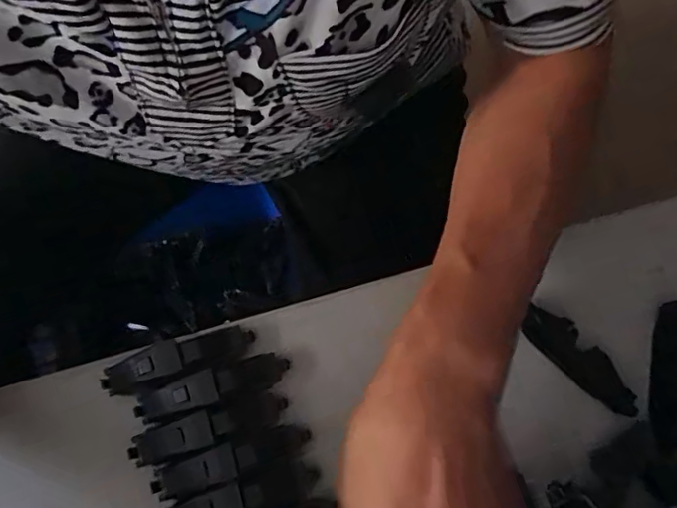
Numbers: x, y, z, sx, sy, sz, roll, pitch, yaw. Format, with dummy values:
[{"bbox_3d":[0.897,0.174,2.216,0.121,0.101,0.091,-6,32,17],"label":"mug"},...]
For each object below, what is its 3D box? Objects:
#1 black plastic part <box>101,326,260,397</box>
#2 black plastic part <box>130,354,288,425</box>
[{"bbox_3d":[-0.088,0.056,0.306,0.082,0.010,0.019,-16,73,-6],"label":"black plastic part"},{"bbox_3d":[-0.067,0.071,0.298,0.080,0.018,0.018,-18,74,-7],"label":"black plastic part"}]

